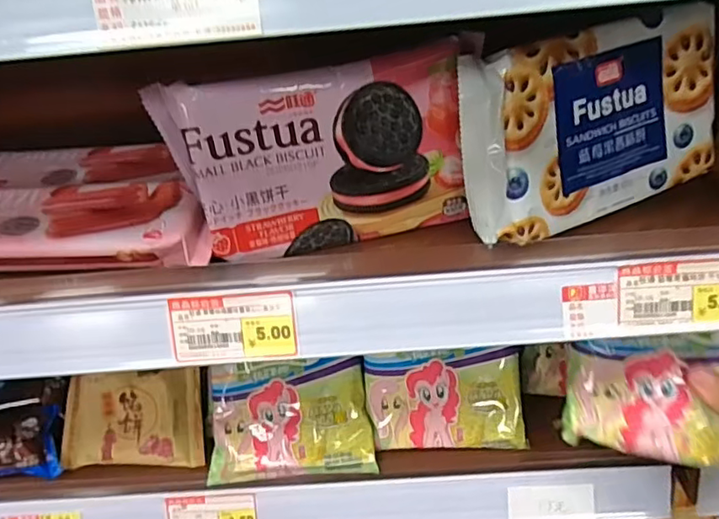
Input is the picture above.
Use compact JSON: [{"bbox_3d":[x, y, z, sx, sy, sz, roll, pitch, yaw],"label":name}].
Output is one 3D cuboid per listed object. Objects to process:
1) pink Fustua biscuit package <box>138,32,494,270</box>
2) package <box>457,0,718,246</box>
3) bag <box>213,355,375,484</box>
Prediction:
[{"bbox_3d":[-0.022,-0.061,0.338,0.163,0.101,0.045,-12,25,-8],"label":"pink Fustua biscuit package"},{"bbox_3d":[0.131,-0.080,0.337,0.155,0.102,0.045,-20,22,-18],"label":"package"},{"bbox_3d":[-0.054,0.127,0.466,0.123,0.035,0.088,-6,74,2],"label":"bag"}]

